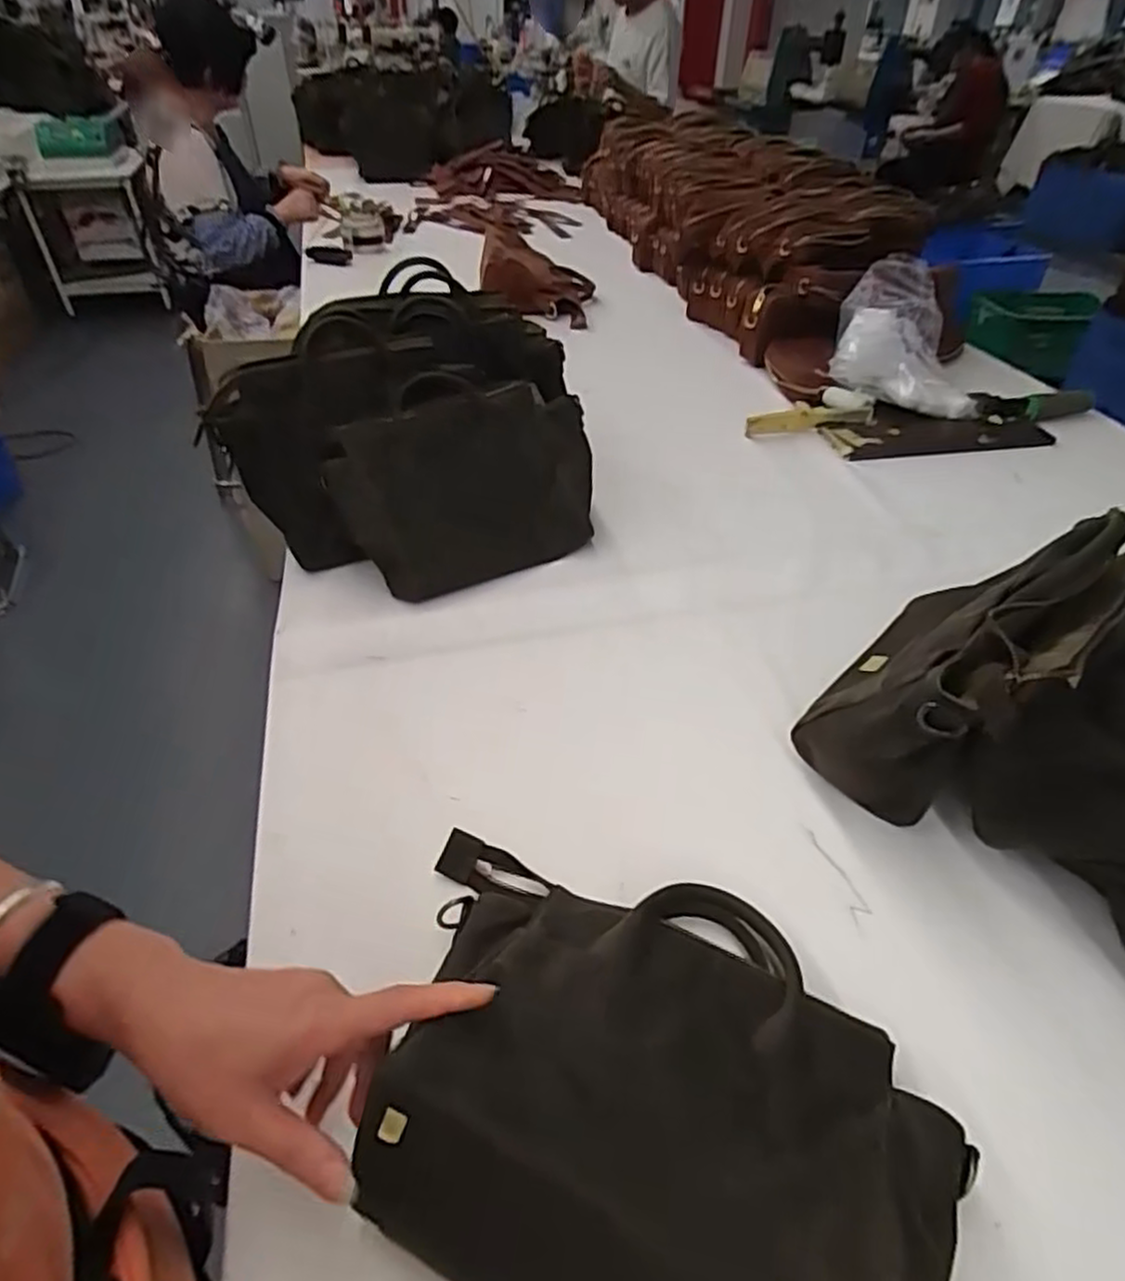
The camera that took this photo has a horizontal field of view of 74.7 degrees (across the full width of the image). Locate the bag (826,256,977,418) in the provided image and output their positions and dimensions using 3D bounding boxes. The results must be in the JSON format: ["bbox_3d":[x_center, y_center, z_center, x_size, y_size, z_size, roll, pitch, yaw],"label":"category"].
[{"bbox_3d":[0.552,-0.483,1.180,0.219,0.161,0.249,12,43,13],"label":"bag"}]

